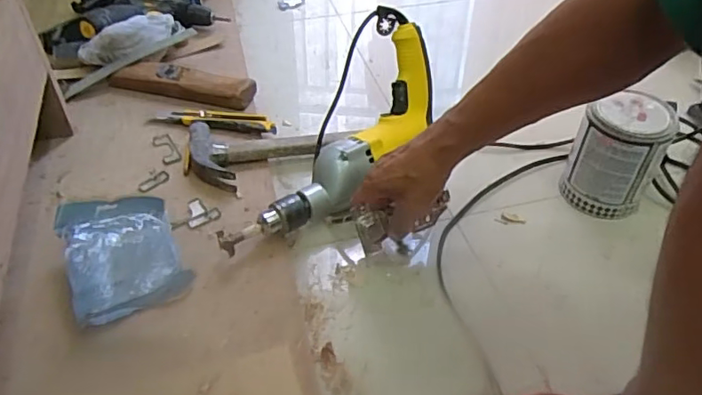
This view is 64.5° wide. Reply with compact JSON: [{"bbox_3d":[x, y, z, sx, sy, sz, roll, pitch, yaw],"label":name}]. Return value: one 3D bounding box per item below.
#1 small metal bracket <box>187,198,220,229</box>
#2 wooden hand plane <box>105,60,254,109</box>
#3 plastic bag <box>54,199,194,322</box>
[{"bbox_3d":[-0.188,0.018,0.699,0.040,0.005,0.045,-18,48,-19],"label":"small metal bracket"},{"bbox_3d":[-0.268,-0.180,0.884,0.233,0.030,0.043,10,45,8],"label":"wooden hand plane"},{"bbox_3d":[-0.253,0.064,0.621,0.115,0.051,0.167,-19,48,-20],"label":"plastic bag"}]

